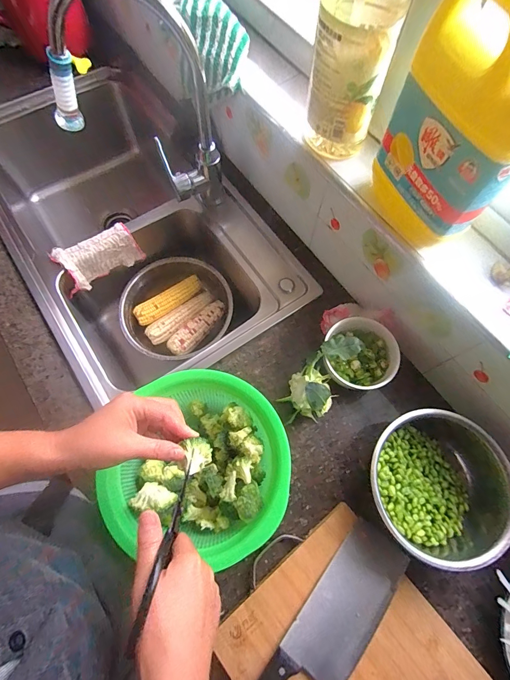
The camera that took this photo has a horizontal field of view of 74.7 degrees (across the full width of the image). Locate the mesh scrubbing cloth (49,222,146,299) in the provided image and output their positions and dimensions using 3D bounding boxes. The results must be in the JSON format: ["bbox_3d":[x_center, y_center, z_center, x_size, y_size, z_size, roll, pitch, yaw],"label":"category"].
[{"bbox_3d":[-0.298,-0.157,0.646,0.147,0.065,0.065,-29,73,-12],"label":"mesh scrubbing cloth"}]

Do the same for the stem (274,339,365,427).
[{"bbox_3d":[0.093,0.054,0.492,0.063,0.102,0.134,30,71,11],"label":"stem"}]

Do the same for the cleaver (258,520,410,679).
[{"bbox_3d":[0.084,0.374,0.403,0.088,0.016,0.296,38,73,13],"label":"cleaver"}]

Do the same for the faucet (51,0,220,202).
[{"bbox_3d":[-0.187,-0.356,0.503,0.228,0.287,0.115,-18,71,-8],"label":"faucet"}]

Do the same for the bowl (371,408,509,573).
[{"bbox_3d":[0.240,0.194,0.451,0.171,0.066,0.180,0,68,0],"label":"bowl"}]

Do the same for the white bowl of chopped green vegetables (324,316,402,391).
[{"bbox_3d":[0.156,0.026,0.514,0.105,0.068,0.108,0,68,0],"label":"white bowl of chopped green vegetables"}]

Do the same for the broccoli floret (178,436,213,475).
[{"bbox_3d":[-0.059,0.119,0.347,0.029,0.023,0.030,-26,71,-10],"label":"broccoli floret"}]

